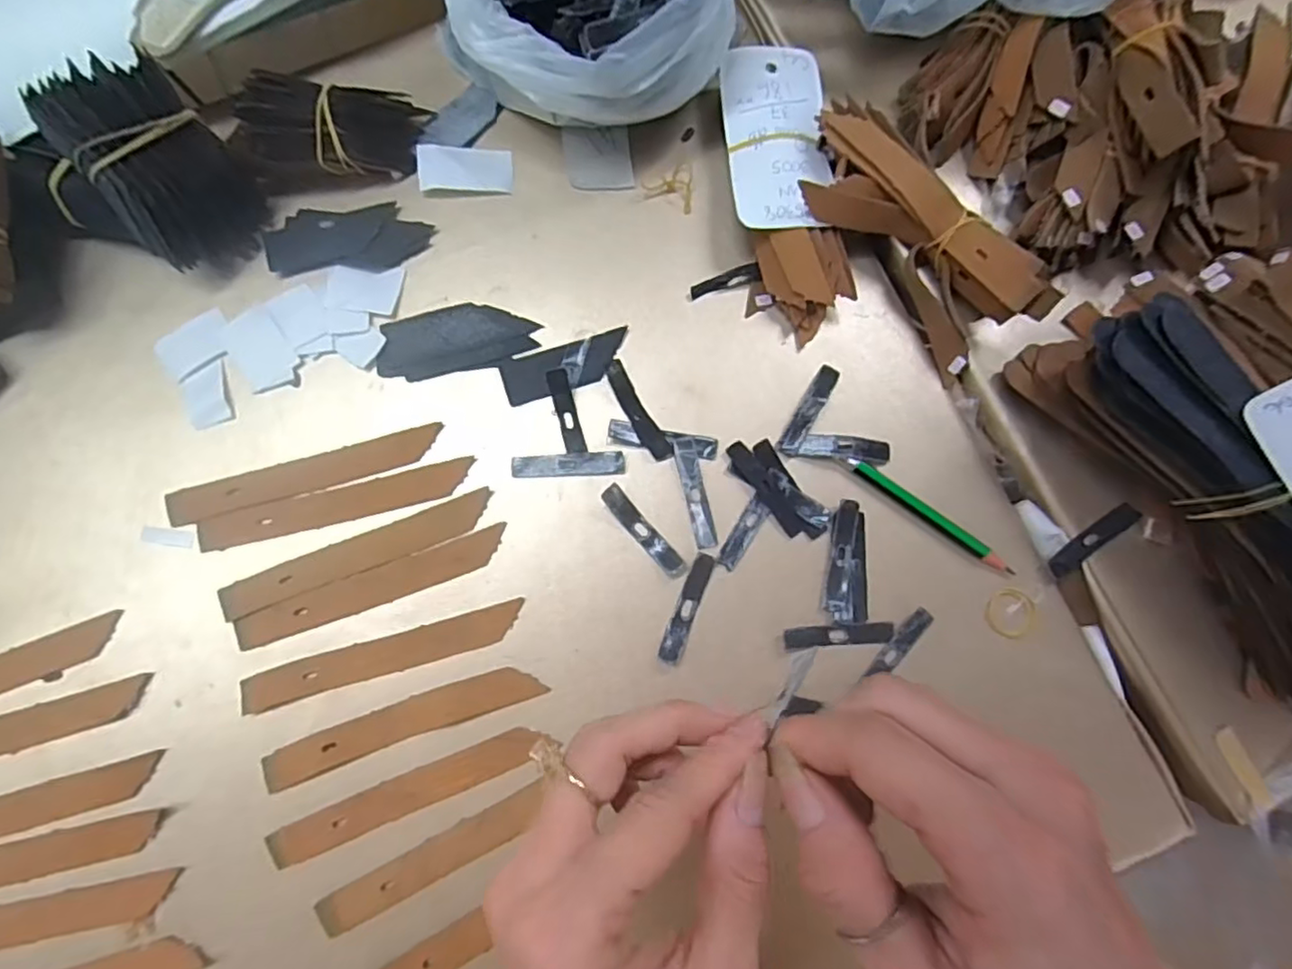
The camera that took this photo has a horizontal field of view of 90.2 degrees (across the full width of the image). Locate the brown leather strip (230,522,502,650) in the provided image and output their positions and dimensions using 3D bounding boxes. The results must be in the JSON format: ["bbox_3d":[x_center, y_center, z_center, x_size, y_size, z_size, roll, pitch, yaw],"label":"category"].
[{"bbox_3d":[-0.125,0.047,0.299,0.123,0.005,0.018,-20,83,-6],"label":"brown leather strip"}]

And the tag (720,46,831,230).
[{"bbox_3d":[0.066,-0.174,0.321,0.050,0.006,0.100,-3,79,-4],"label":"tag"}]

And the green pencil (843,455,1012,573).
[{"bbox_3d":[0.138,0.015,0.311,0.092,0.007,0.008,35,81,3],"label":"green pencil"}]

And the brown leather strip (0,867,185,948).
[{"bbox_3d":[-0.261,0.183,0.268,0.123,0.007,0.018,-9,82,-4],"label":"brown leather strip"}]

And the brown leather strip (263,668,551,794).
[{"bbox_3d":[-0.109,0.106,0.289,0.122,0.004,0.018,-19,82,-5],"label":"brown leather strip"}]

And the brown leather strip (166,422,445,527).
[{"bbox_3d":[-0.160,-0.005,0.305,0.126,0.004,0.017,-16,82,-5],"label":"brown leather strip"}]

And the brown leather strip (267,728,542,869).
[{"bbox_3d":[-0.105,0.138,0.287,0.117,0.004,0.018,-21,84,-10],"label":"brown leather strip"}]

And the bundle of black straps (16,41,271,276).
[{"bbox_3d":[-0.221,-0.138,0.290,0.069,0.062,0.066,-38,85,-8],"label":"bundle of black straps"}]

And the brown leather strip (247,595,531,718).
[{"bbox_3d":[-0.119,0.079,0.294,0.125,0.004,0.017,-16,82,-5],"label":"brown leather strip"}]

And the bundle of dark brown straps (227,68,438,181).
[{"bbox_3d":[-0.157,-0.172,0.313,0.088,0.032,0.041,-2,81,-3],"label":"bundle of dark brown straps"}]

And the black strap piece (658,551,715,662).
[{"bbox_3d":[0.019,0.058,0.302,0.011,0.005,0.052,20,81,1],"label":"black strap piece"}]

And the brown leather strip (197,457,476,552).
[{"bbox_3d":[-0.145,0.009,0.302,0.125,0.004,0.017,-14,82,-5],"label":"brown leather strip"}]

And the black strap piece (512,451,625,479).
[{"bbox_3d":[-0.037,-0.009,0.310,0.053,0.005,0.012,-2,81,-3],"label":"black strap piece"}]

